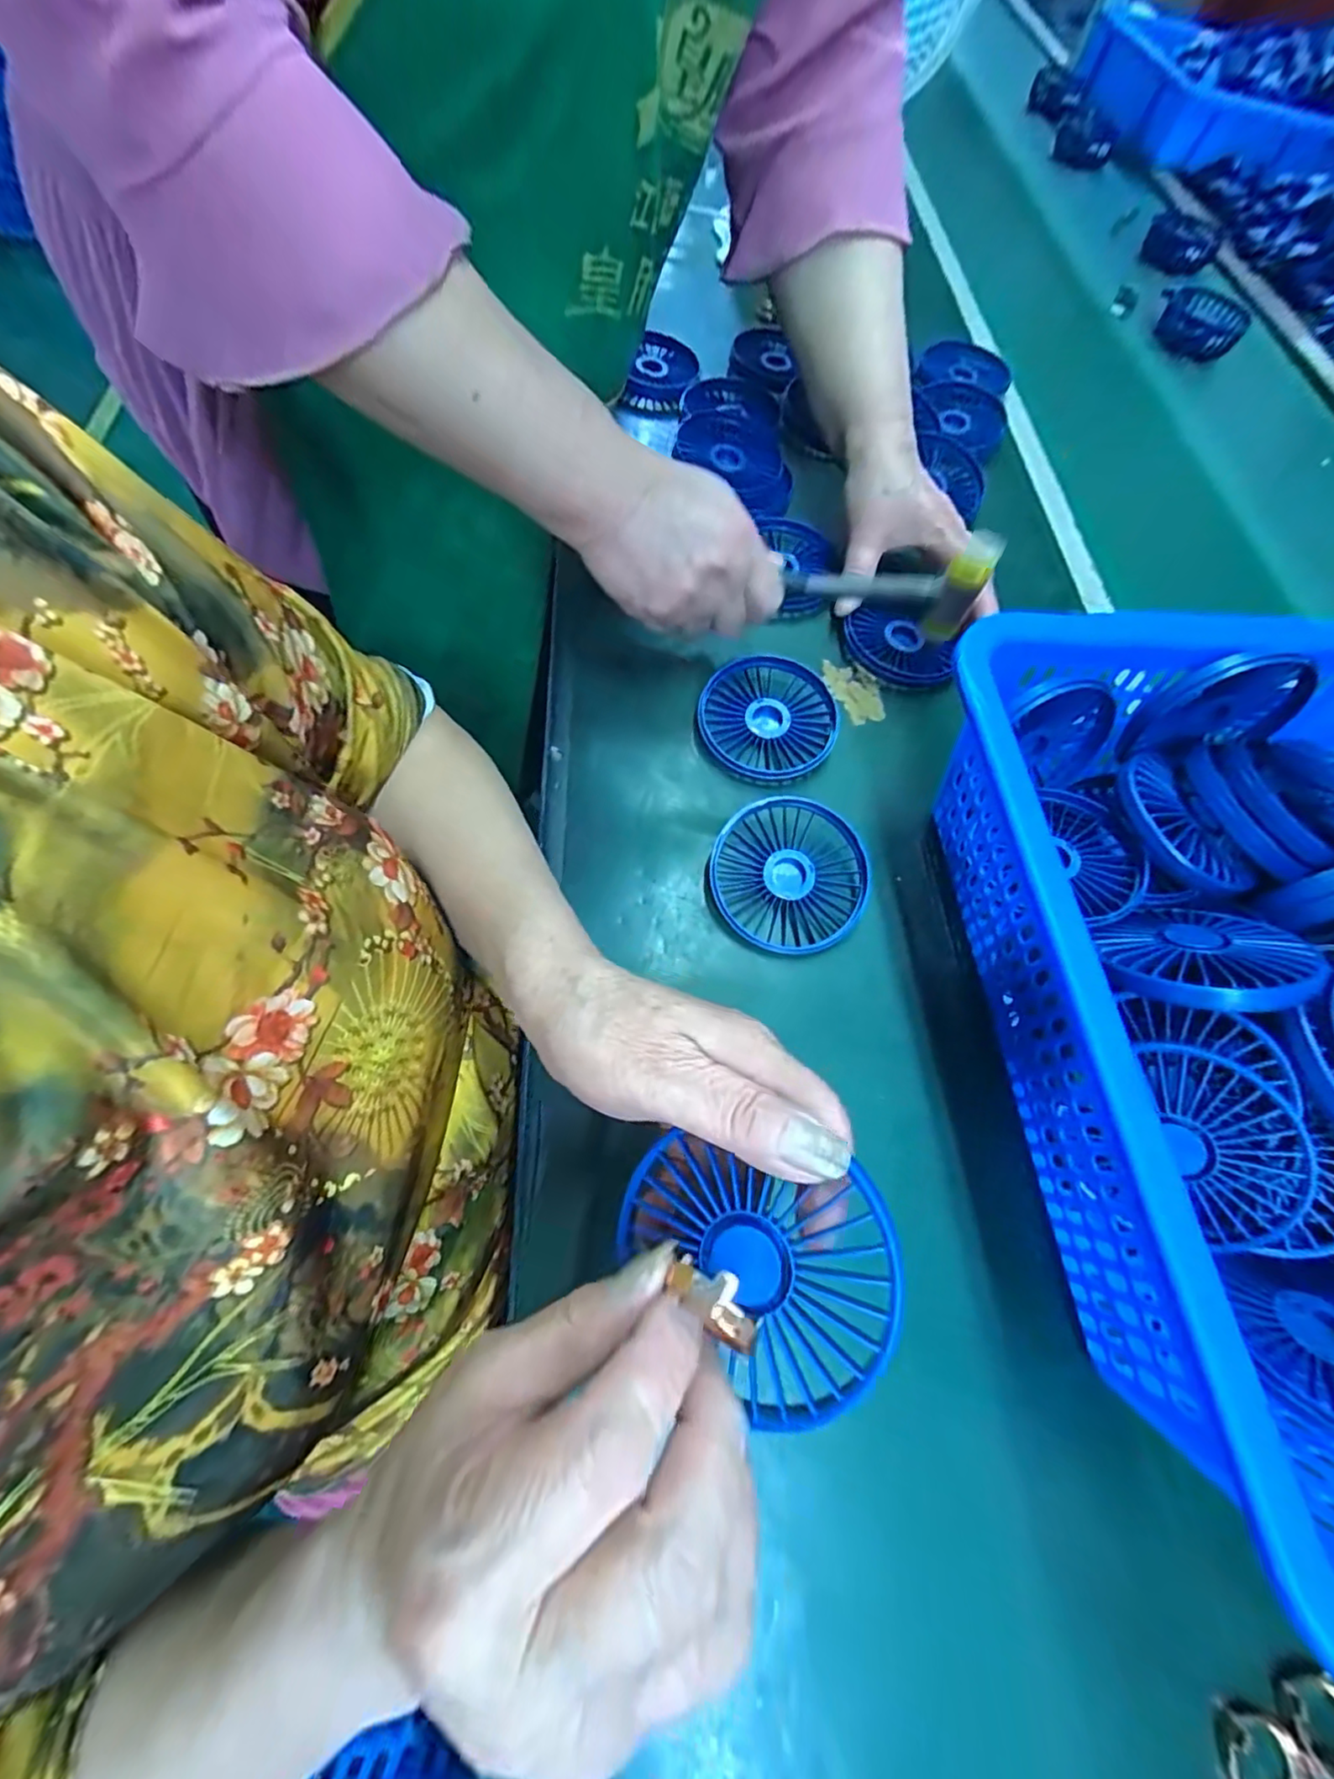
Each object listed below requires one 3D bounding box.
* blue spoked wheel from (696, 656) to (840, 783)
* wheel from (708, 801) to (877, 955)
[{"bbox_3d":[0.066,-0.112,0.394,0.087,0.017,0.084,3,66,-6],"label":"blue spoked wheel"},{"bbox_3d":[0.071,-0.009,0.344,0.088,0.019,0.085,3,66,-6],"label":"wheel"}]

